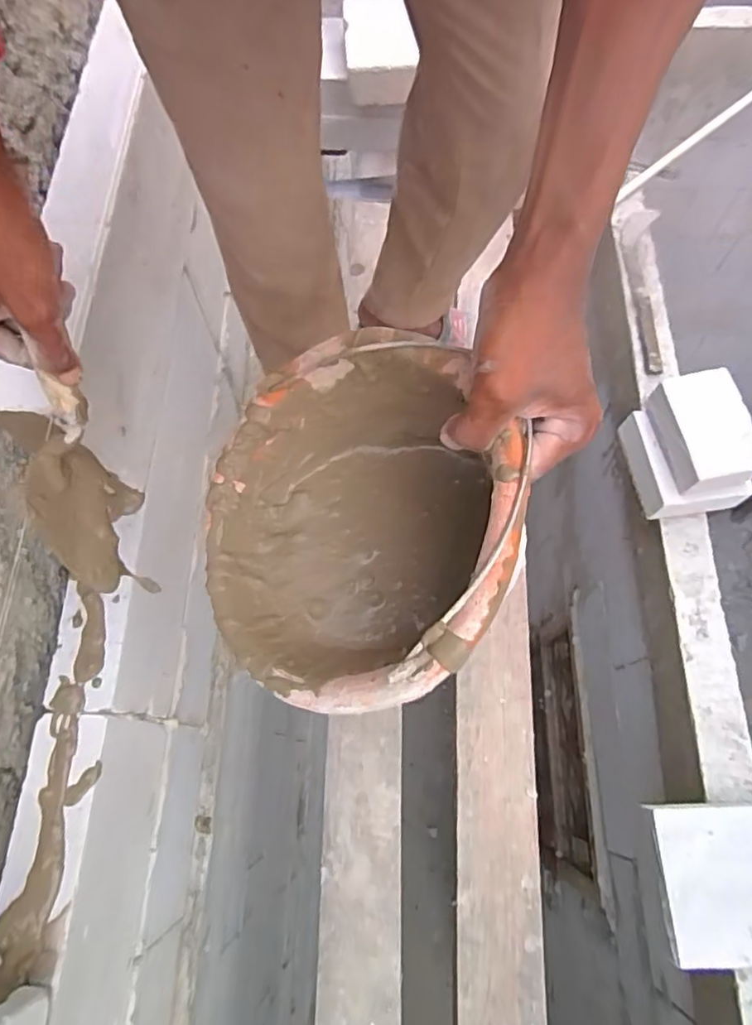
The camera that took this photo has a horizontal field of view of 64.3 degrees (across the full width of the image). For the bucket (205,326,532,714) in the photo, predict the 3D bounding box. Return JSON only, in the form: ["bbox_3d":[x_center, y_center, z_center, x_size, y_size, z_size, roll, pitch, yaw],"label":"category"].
[{"bbox_3d":[0.014,0.012,0.456,0.248,0.155,0.250,-8,75,34],"label":"bucket"}]

